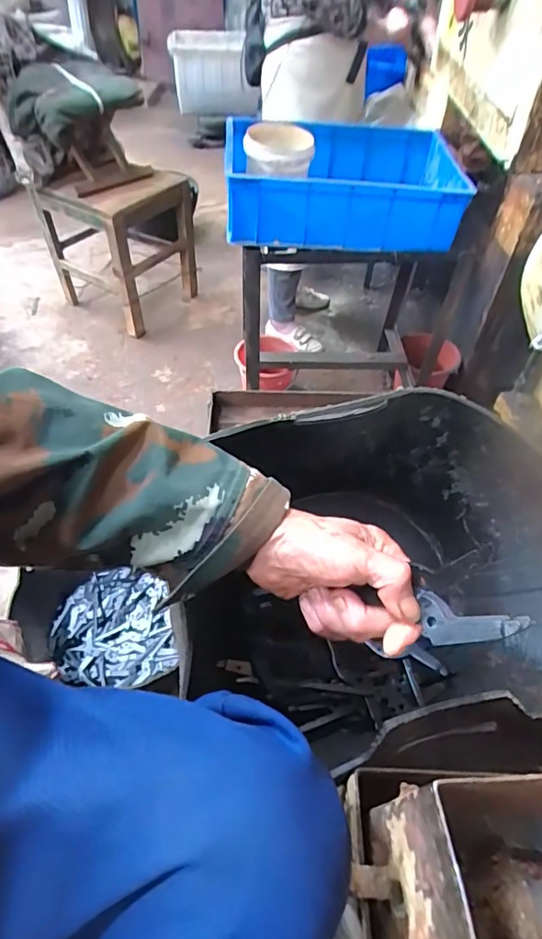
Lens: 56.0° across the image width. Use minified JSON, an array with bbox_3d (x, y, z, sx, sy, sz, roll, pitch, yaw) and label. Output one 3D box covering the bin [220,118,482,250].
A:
[{"bbox_3d":[0.157,-0.642,1.151,0.520,0.174,0.345,-3,49,-4],"label":"bin"}]

